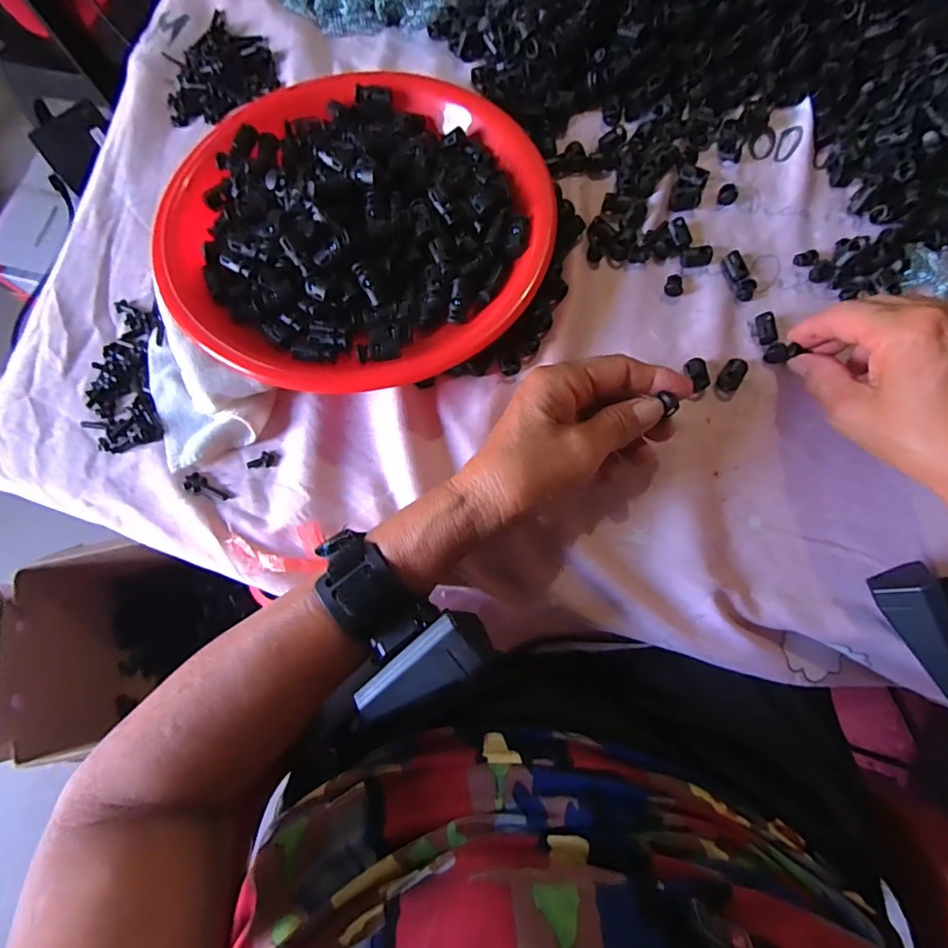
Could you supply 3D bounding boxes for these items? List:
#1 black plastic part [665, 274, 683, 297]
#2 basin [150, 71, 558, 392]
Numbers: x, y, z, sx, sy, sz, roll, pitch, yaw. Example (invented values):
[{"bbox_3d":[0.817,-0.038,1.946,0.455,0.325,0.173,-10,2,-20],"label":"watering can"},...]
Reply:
[{"bbox_3d":[0.140,-0.132,0.349,0.012,0.005,0.017,17,79,5],"label":"black plastic part"},{"bbox_3d":[-0.080,-0.173,0.339,0.257,0.043,0.237,0,78,1],"label":"basin"}]

